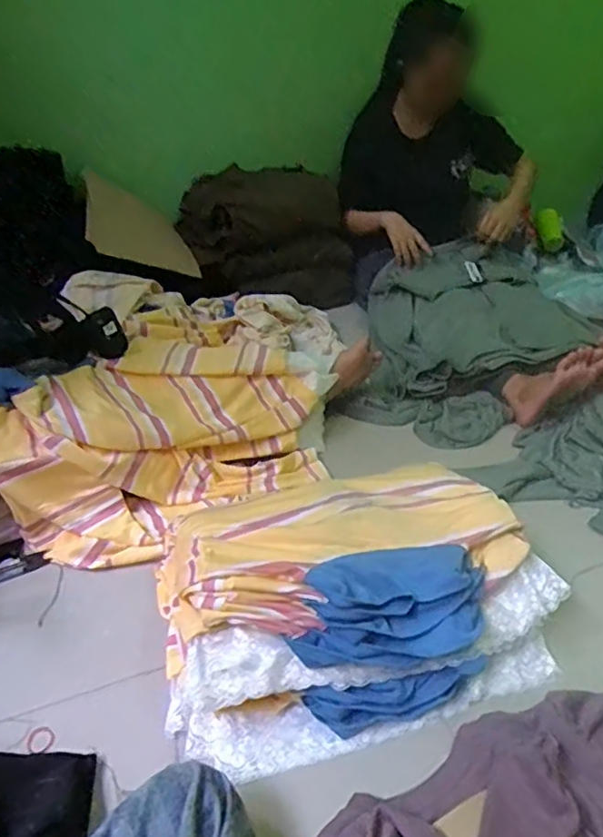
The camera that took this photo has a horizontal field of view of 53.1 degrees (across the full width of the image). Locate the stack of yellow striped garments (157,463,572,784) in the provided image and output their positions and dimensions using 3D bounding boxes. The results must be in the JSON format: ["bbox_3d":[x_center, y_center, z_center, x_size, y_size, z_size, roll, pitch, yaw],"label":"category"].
[{"bbox_3d":[0.066,0.210,0.728,0.454,0.180,0.273,-9,33,-13],"label":"stack of yellow striped garments"}]

